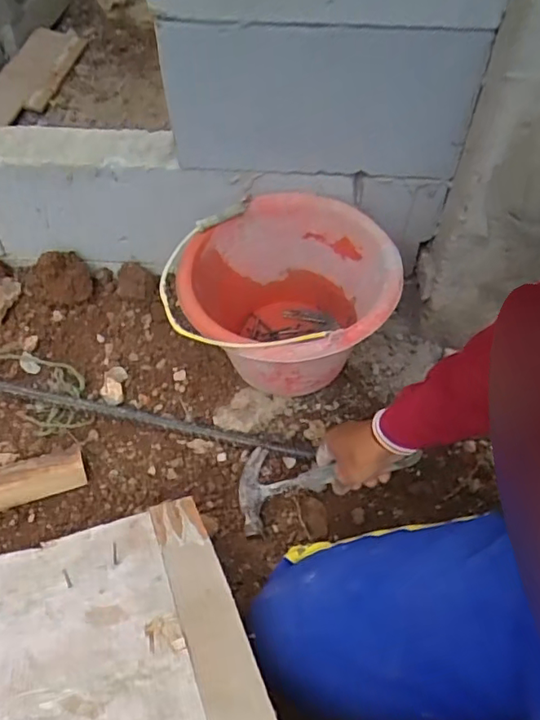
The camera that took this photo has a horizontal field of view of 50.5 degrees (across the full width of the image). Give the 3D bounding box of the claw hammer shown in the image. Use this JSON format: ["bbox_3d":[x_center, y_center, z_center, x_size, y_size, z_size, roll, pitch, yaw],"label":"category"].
[{"bbox_3d":[0.069,0.148,0.744,0.250,0.038,0.114,-20,50,23],"label":"claw hammer"}]

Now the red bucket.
[{"bbox_3d":[0.020,-0.063,0.833,0.284,0.225,0.262,0,54,0],"label":"red bucket"}]

